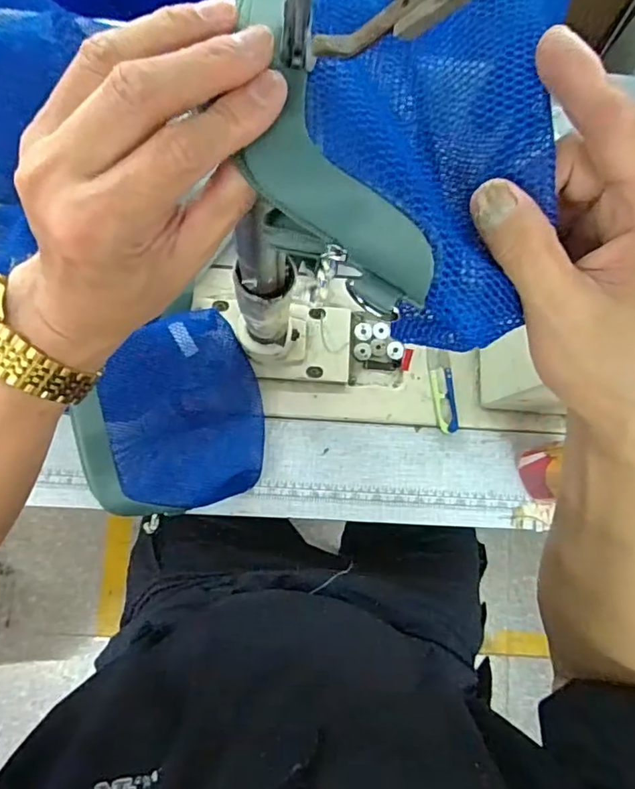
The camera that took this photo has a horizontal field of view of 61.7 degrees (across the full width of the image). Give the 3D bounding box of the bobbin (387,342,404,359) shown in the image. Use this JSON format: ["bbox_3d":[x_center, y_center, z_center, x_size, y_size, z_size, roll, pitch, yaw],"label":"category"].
[{"bbox_3d":[0.096,-0.054,0.650,0.021,0.007,0.021,1,81,-4],"label":"bobbin"}]

